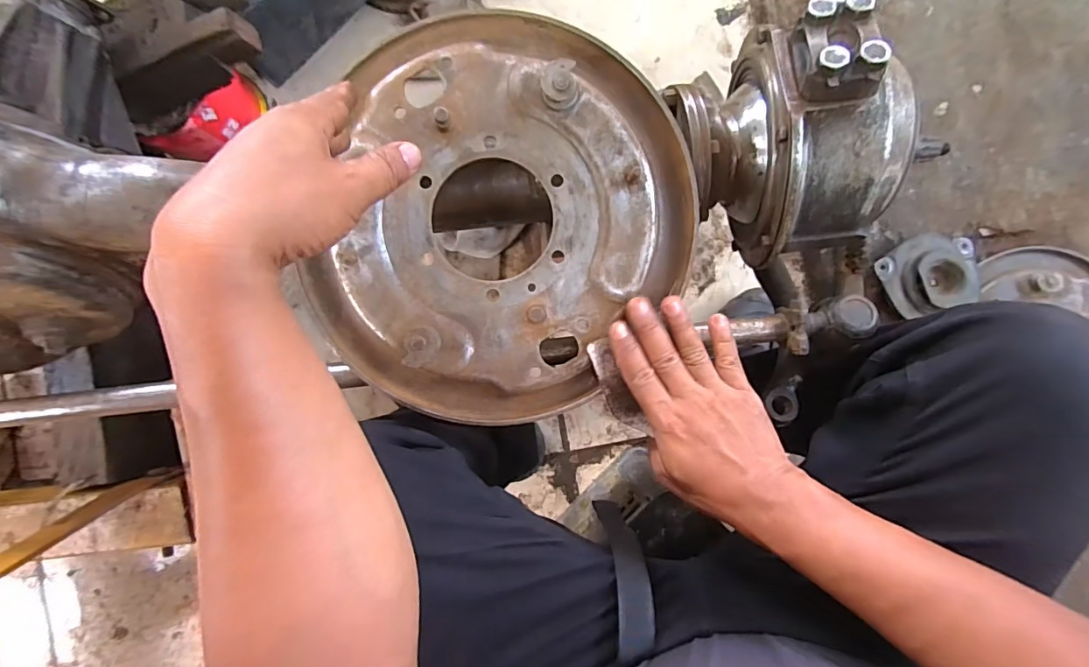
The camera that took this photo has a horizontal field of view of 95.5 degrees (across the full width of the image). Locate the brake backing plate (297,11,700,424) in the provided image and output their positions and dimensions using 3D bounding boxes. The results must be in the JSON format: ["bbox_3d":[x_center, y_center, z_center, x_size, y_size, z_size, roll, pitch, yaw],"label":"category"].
[{"bbox_3d":[-0.028,-0.082,0.375,0.266,0.036,0.296,18,91,0],"label":"brake backing plate"}]

